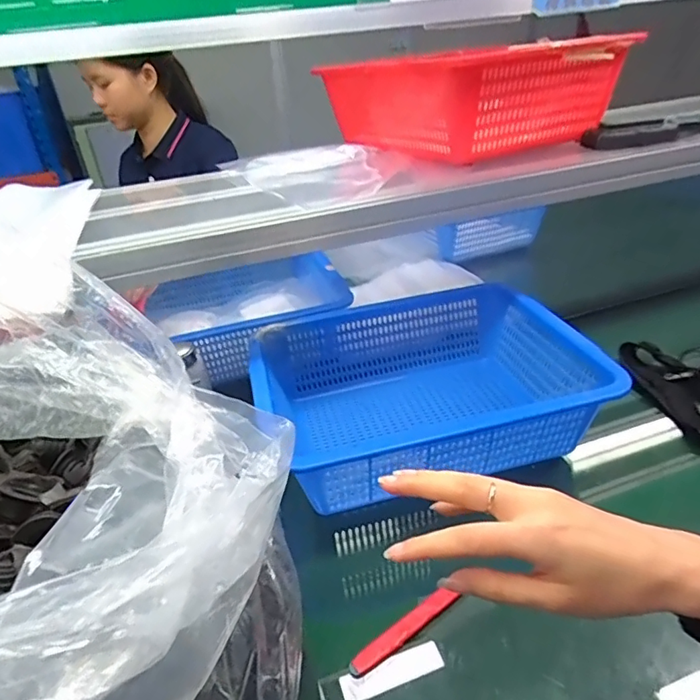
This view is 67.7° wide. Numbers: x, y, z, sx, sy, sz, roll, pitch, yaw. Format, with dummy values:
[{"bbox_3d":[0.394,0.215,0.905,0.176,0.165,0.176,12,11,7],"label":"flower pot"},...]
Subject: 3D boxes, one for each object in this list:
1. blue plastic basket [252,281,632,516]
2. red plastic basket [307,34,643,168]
[{"bbox_3d":[0.091,0.052,0.667,0.369,0.126,0.304,-11,31,-9],"label":"blue plastic basket"},{"bbox_3d":[0.149,-0.351,0.726,0.256,0.113,0.339,-21,34,-23],"label":"red plastic basket"}]

